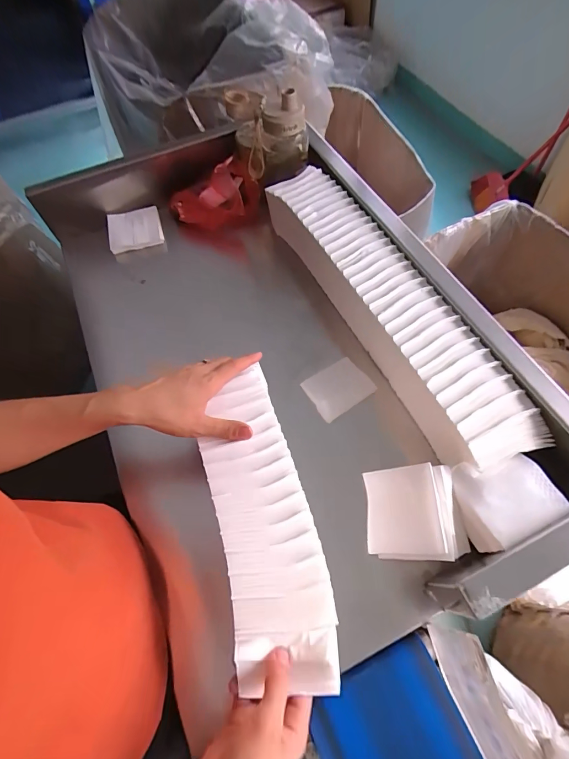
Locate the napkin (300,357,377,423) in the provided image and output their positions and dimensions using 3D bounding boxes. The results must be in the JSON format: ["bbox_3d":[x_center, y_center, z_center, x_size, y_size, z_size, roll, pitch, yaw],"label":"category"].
[{"bbox_3d":[0.080,0.013,0.552,0.090,0.011,0.073,-30,64,-12],"label":"napkin"}]

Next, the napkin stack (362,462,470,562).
[{"bbox_3d":[0.148,0.156,0.432,0.105,0.019,0.100,-19,61,33],"label":"napkin stack"}]

